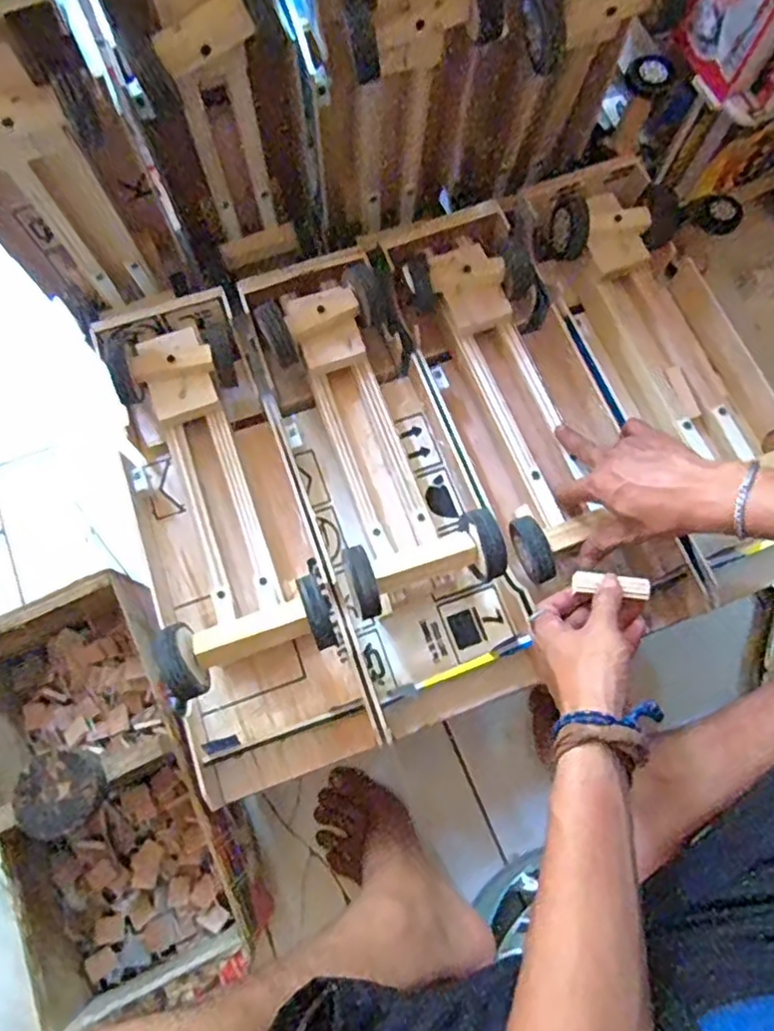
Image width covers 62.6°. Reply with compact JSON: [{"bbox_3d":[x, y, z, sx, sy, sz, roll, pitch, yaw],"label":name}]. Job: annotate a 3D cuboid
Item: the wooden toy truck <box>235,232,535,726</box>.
[{"bbox_3d":[-0.005,-0.047,0.608,0.158,0.140,0.458,-18,74,-6],"label":"wooden toy truck"}]

